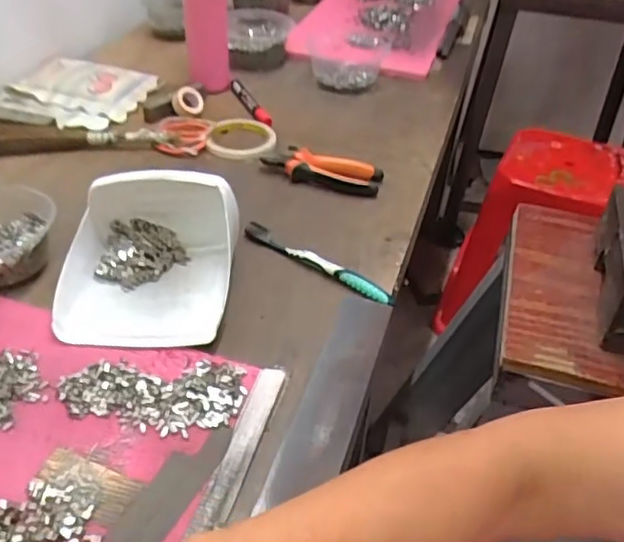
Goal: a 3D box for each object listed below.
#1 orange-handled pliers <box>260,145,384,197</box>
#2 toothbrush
[{"bbox_3d":[0.014,-0.132,0.797,0.148,0.024,0.066,15,40,11],"label":"orange-handled pliers"},{"bbox_3d":[0.004,-0.009,0.656,0.178,0.018,0.015,27,44,23],"label":"toothbrush"}]

